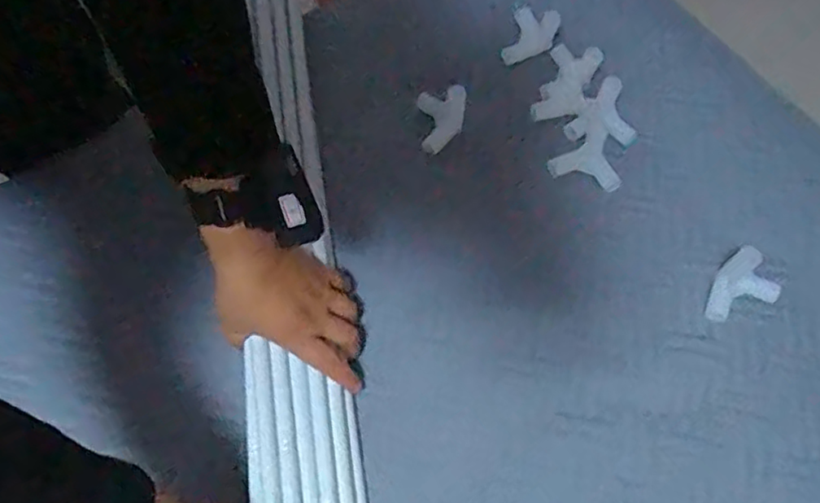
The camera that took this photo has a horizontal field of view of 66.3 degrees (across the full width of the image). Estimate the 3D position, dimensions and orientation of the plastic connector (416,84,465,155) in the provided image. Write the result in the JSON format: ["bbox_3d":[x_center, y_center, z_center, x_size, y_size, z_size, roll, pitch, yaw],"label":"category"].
[{"bbox_3d":[0.031,-0.134,0.643,0.058,0.015,0.064,-2,88,32],"label":"plastic connector"}]

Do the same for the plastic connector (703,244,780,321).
[{"bbox_3d":[0.300,0.029,0.564,0.071,0.054,0.048,-29,68,-11],"label":"plastic connector"}]

